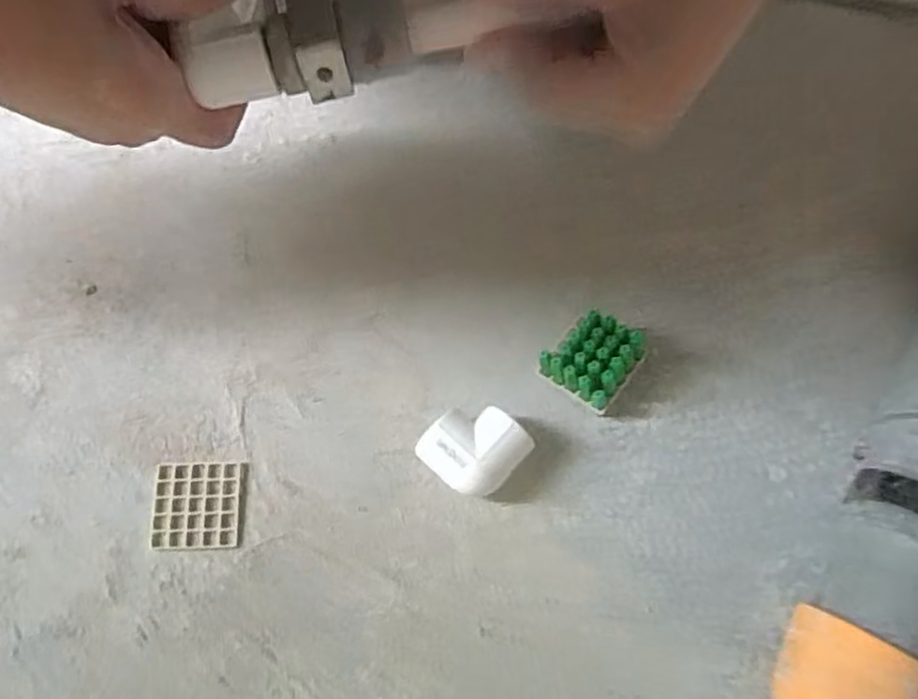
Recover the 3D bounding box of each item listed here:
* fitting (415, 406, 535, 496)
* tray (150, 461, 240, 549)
[{"bbox_3d":[0.007,0.047,0.338,0.042,0.030,0.040,39,77,11],"label":"fitting"},{"bbox_3d":[-0.128,0.075,0.340,0.041,0.004,0.040,-3,73,-1],"label":"tray"}]

